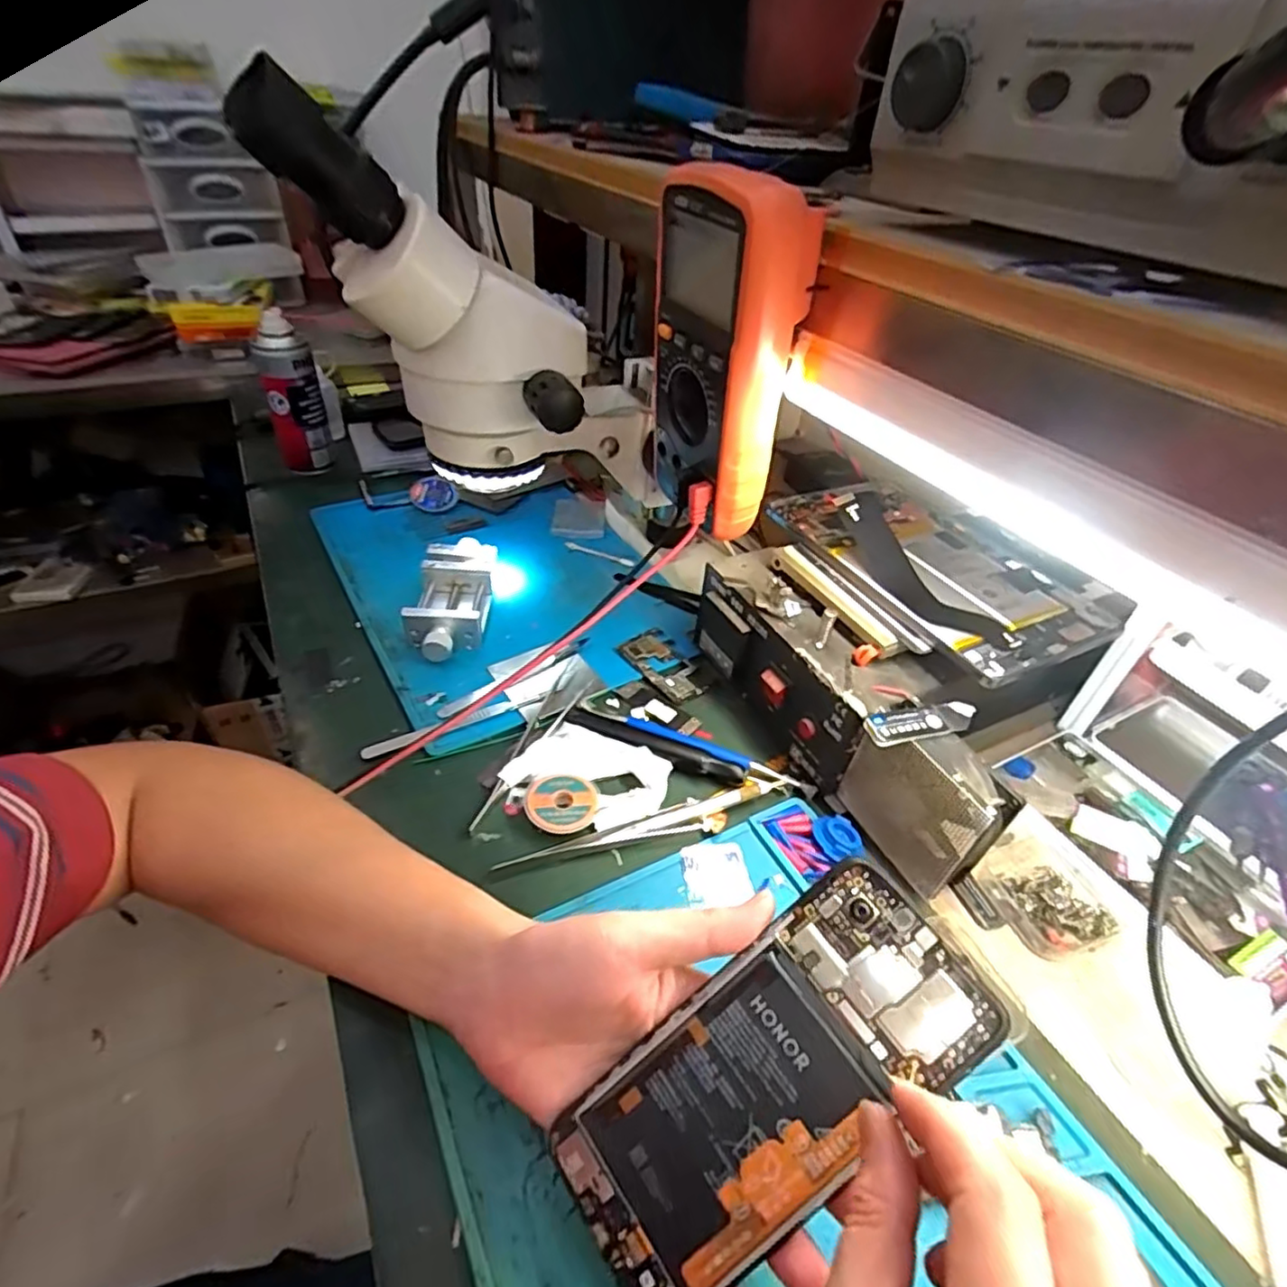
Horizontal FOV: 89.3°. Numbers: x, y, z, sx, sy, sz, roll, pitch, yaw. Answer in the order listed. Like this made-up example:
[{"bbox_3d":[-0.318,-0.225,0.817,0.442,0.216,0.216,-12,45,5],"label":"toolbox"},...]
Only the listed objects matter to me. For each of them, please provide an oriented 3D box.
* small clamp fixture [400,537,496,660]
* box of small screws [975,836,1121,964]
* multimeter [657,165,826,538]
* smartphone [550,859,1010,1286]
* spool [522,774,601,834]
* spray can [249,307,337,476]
[{"bbox_3d":[-0.154,-0.038,0.529,0.056,0.034,0.131,-1,40,-6],"label":"small clamp fixture"},{"bbox_3d":[0.233,0.142,0.374,0.058,0.015,0.065,-10,42,-15],"label":"box of small screws"},{"bbox_3d":[0.044,-0.155,0.360,0.050,0.168,0.081,-14,43,-21],"label":"multimeter"},{"bbox_3d":[0.044,0.160,0.235,0.164,0.004,0.072,-42,64,-1],"label":"smartphone"},{"bbox_3d":[-0.049,0.097,0.394,0.043,0.010,0.039,-9,42,-14],"label":"spool"},{"bbox_3d":[-0.353,-0.251,0.655,0.049,0.135,0.044,-22,47,-28],"label":"spray can"}]

